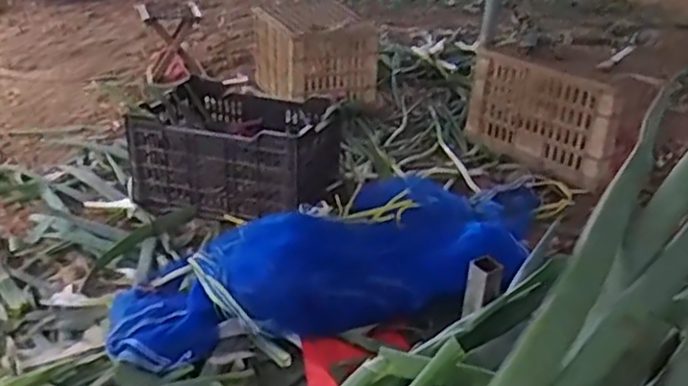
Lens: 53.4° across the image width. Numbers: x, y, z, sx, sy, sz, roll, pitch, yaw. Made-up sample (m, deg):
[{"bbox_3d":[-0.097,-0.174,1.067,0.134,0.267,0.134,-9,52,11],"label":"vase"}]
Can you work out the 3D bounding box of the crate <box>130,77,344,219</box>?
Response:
[{"bbox_3d":[-0.261,-0.113,1.821,0.478,0.255,0.400,14,29,19],"label":"crate"}]

